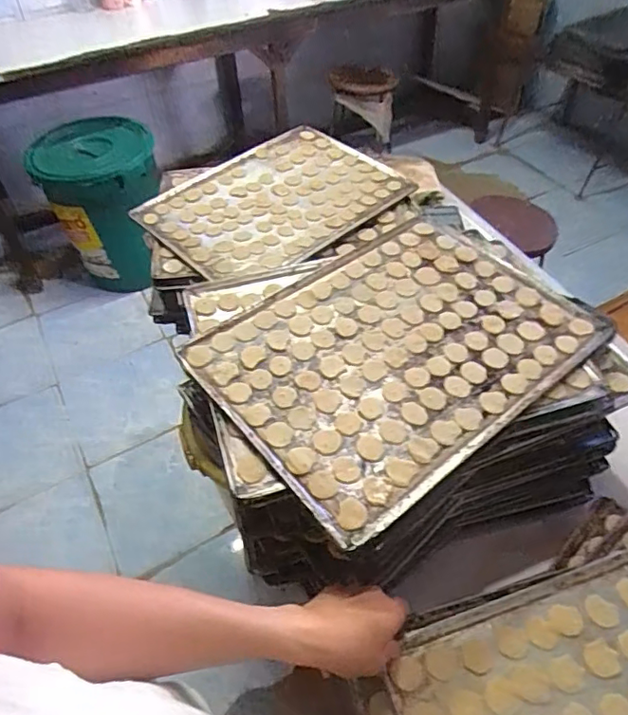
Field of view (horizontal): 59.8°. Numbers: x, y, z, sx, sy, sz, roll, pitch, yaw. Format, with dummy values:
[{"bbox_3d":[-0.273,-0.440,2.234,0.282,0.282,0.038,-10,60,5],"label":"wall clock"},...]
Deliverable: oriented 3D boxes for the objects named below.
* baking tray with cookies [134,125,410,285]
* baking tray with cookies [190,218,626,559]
[{"bbox_3d":[-0.068,-0.308,1.038,0.462,0.029,0.344,-35,56,-29],"label":"baking tray with cookies"},{"bbox_3d":[0.103,-0.022,0.680,0.443,0.016,0.324,-30,54,-26],"label":"baking tray with cookies"}]

